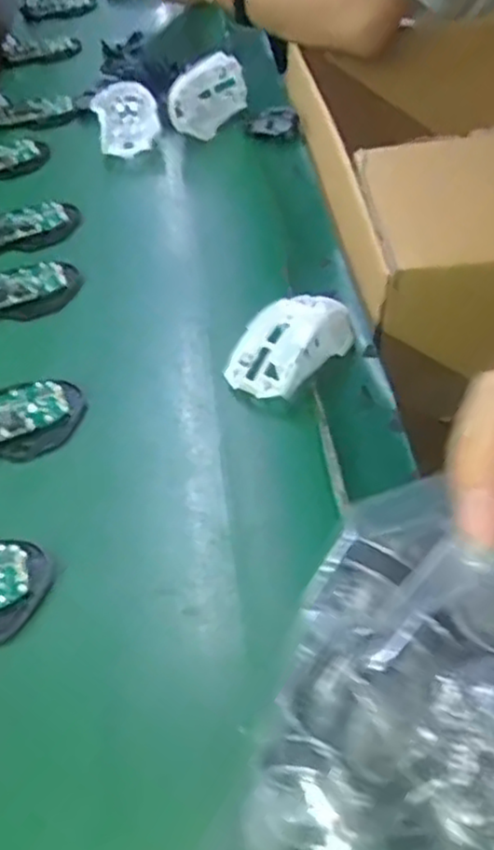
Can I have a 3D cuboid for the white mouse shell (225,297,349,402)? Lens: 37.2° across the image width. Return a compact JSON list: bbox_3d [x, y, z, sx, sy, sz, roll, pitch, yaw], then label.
[{"bbox_3d":[0.035,-0.061,0.542,0.104,0.038,0.054,-37,55,-25],"label":"white mouse shell"}]

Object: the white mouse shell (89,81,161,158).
[{"bbox_3d":[-0.135,-0.345,0.832,0.070,0.043,0.113,-10,48,-4],"label":"white mouse shell"}]

